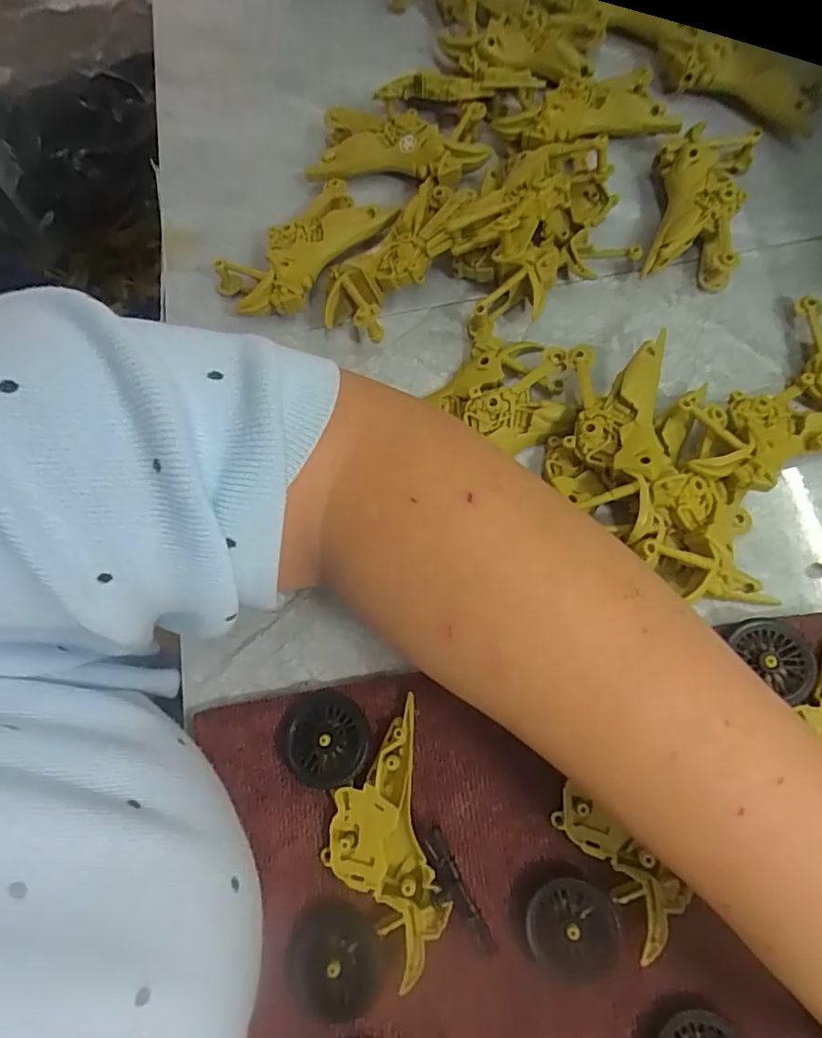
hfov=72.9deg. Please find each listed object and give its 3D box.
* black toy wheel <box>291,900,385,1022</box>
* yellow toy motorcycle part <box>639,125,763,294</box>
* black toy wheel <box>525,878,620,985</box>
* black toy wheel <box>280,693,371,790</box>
[{"bbox_3d":[-0.031,0.179,0.224,0.037,0.013,0.037,-1,74,3],"label":"black toy wheel"},{"bbox_3d":[0.160,-0.176,0.311,0.051,0.025,0.091,14,74,5],"label":"yellow toy motorcycle part"},{"bbox_3d":[0.065,0.165,0.224,0.035,0.009,0.037,-1,74,3],"label":"black toy wheel"},{"bbox_3d":[-0.038,0.099,0.251,0.038,0.015,0.037,13,75,7],"label":"black toy wheel"}]

